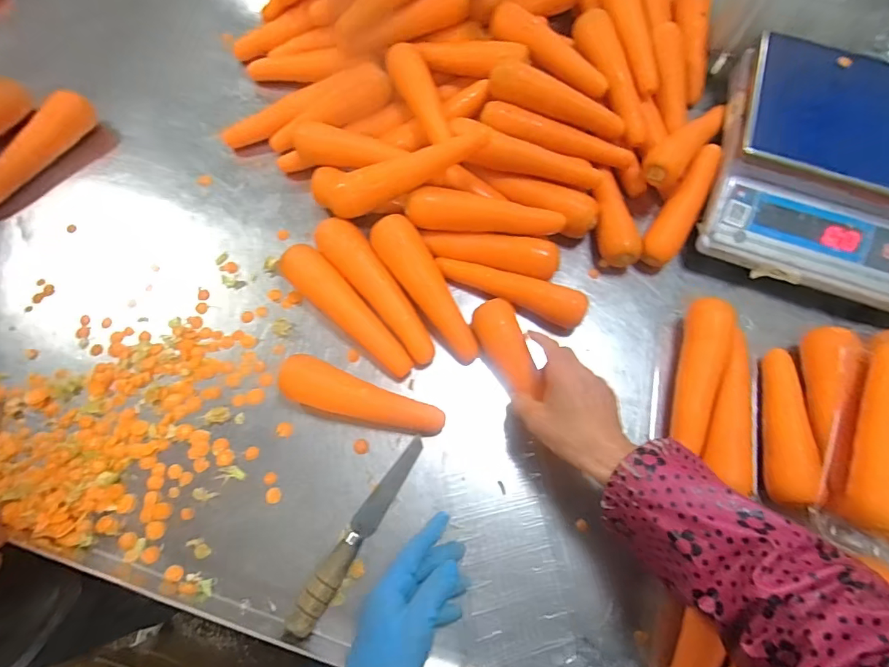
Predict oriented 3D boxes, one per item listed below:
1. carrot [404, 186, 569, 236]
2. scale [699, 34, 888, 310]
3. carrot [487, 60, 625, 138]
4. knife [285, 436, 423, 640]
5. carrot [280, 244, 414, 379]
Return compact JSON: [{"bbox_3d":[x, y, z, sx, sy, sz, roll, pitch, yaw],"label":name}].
[{"bbox_3d":[0.051,-0.144,0.543,0.187,0.035,0.038,2,69,-2],"label":"carrot"},{"bbox_3d":[0.489,-0.206,0.552,0.280,0.096,0.292,18,70,4],"label":"scale"},{"bbox_3d":[0.147,-0.297,0.584,0.181,0.036,0.037,20,69,-7],"label":"carrot"},{"bbox_3d":[-0.082,0.191,0.446,0.026,0.023,0.200,30,71,9],"label":"knife"},{"bbox_3d":[-0.110,-0.026,0.519,0.190,0.040,0.044,42,73,13],"label":"carrot"}]

